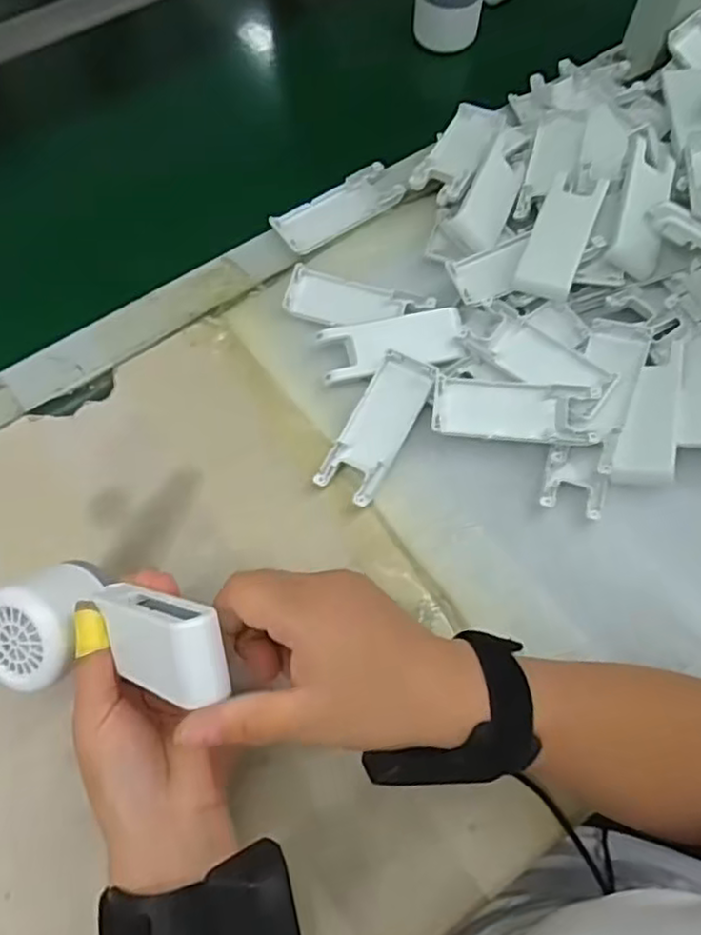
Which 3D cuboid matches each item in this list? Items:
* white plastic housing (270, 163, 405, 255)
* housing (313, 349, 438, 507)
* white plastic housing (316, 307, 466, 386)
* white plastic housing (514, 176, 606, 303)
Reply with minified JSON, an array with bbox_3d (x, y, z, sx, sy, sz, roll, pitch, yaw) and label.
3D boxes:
[{"bbox_3d":[-0.009,-0.203,0.530,0.102,0.010,0.041,-32,72,-15],"label":"white plastic housing"},{"bbox_3d":[0.018,-0.028,0.449,0.041,0.013,0.104,28,77,8],"label":"housing"},{"bbox_3d":[0.030,-0.087,0.476,0.100,0.016,0.044,-11,68,-7],"label":"white plastic housing"},{"bbox_3d":[0.148,-0.164,0.474,0.038,0.013,0.092,21,81,7],"label":"white plastic housing"}]

